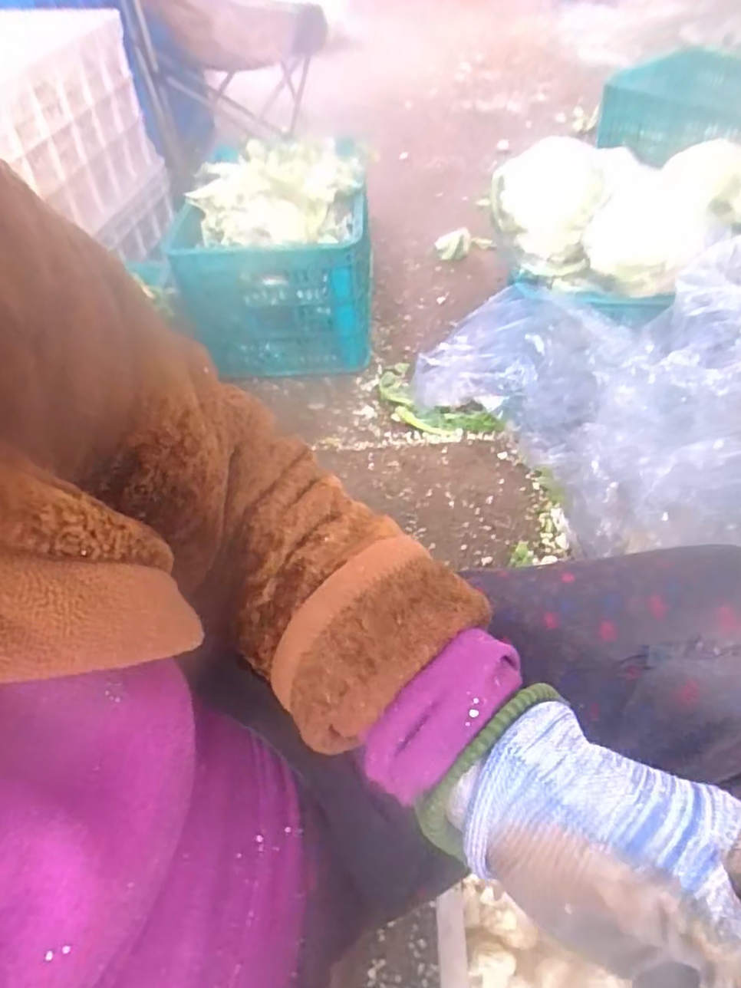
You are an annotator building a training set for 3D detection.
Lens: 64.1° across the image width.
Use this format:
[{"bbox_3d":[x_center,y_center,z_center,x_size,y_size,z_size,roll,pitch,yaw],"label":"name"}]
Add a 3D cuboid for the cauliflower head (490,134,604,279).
[{"bbox_3d":[0.252,-0.415,0.850,0.149,0.141,0.123,4,49,9],"label":"cauliflower head"}]

